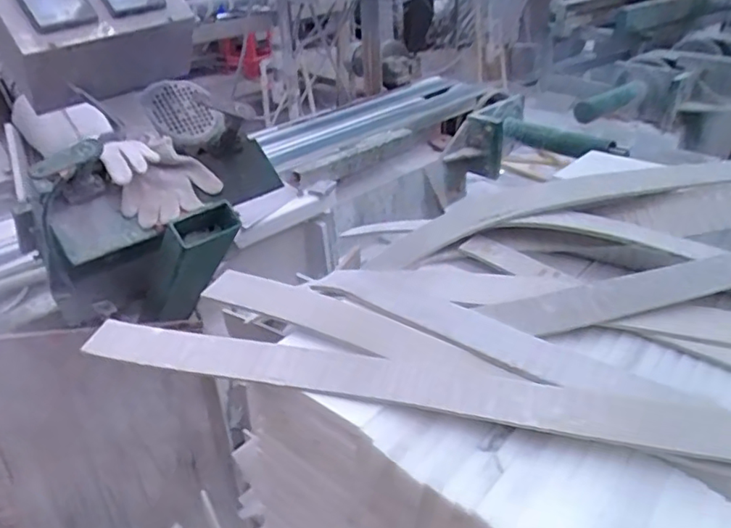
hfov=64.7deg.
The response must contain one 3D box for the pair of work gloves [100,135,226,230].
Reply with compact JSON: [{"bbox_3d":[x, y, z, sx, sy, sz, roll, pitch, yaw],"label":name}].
[{"bbox_3d":[-0.313,-0.135,0.879,0.086,0.108,0.149,24,41,36],"label":"pair of work gloves"}]

